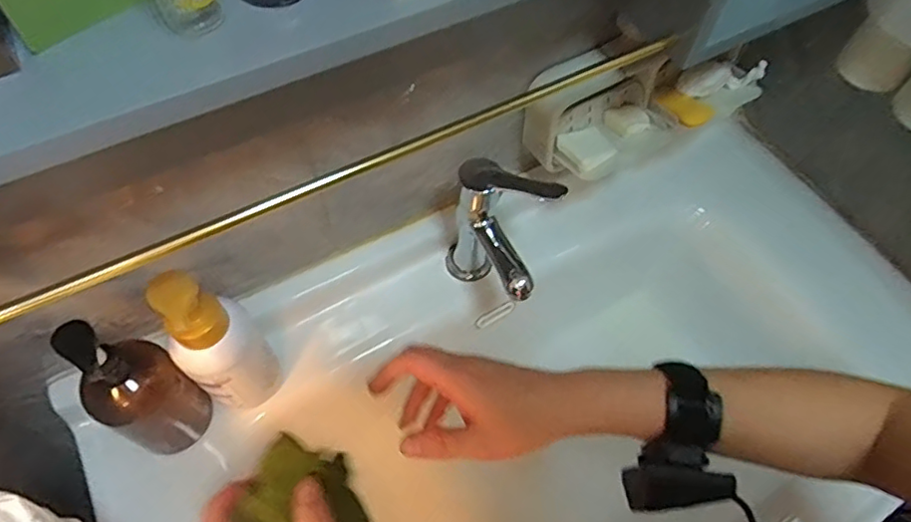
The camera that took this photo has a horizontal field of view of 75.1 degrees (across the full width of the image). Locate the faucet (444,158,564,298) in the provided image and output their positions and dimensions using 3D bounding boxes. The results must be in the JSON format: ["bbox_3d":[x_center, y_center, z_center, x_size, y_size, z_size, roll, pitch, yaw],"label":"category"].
[{"bbox_3d":[0.037,-0.012,0.618,0.112,0.174,0.092,22,61,11],"label":"faucet"}]

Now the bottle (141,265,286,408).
[{"bbox_3d":[-0.210,0.078,0.532,0.074,0.198,0.063,-34,66,-20],"label":"bottle"}]

